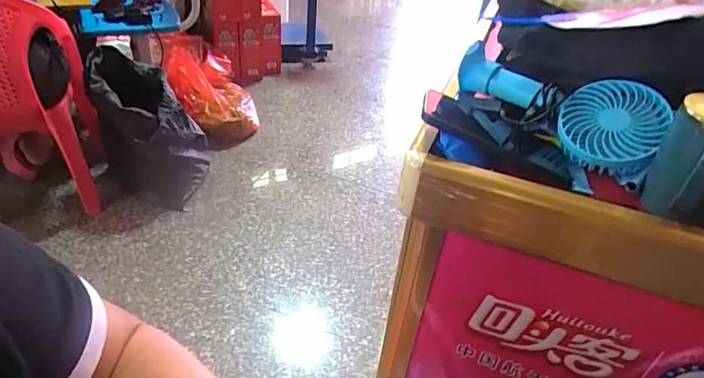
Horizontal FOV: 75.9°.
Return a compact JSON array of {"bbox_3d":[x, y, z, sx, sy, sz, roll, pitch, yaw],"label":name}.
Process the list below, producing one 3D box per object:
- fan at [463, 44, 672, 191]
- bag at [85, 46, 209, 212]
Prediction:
[{"bbox_3d":[0.229,-0.090,0.502,0.091,0.071,0.222,-23,46,-34],"label":"fan"},{"bbox_3d":[-0.601,-0.181,1.364,0.261,0.409,0.244,12,37,7],"label":"bag"}]

